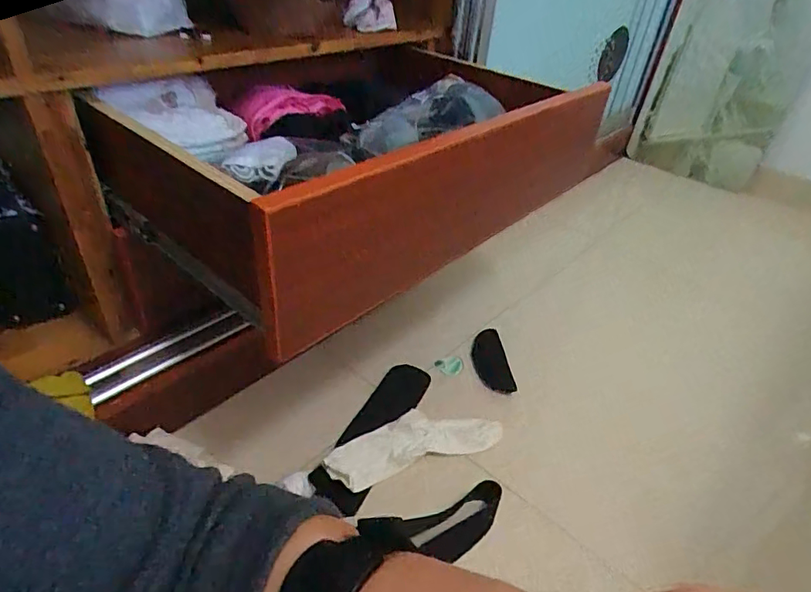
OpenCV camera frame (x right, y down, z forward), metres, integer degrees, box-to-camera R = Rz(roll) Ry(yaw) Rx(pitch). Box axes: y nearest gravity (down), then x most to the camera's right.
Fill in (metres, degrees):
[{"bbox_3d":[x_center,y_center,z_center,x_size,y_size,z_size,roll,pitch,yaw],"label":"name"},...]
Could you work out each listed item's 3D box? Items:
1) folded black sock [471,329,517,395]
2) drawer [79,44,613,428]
[{"bbox_3d":[0.165,0.123,0.964,0.063,0.009,0.165,1,37,-4],"label":"folded black sock"},{"bbox_3d":[-0.065,-0.251,0.766,0.509,0.158,0.676,29,43,29],"label":"drawer"}]

